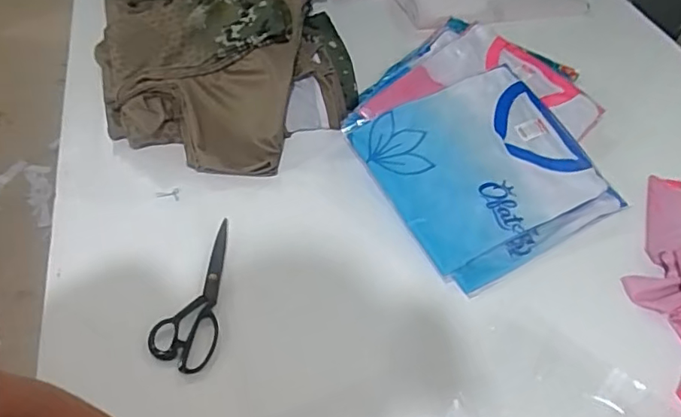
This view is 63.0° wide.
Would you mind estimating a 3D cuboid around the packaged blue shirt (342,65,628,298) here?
[{"bbox_3d":[0.212,-0.061,0.824,0.296,0.028,0.300,-27,69,-14],"label":"packaged blue shirt"}]

